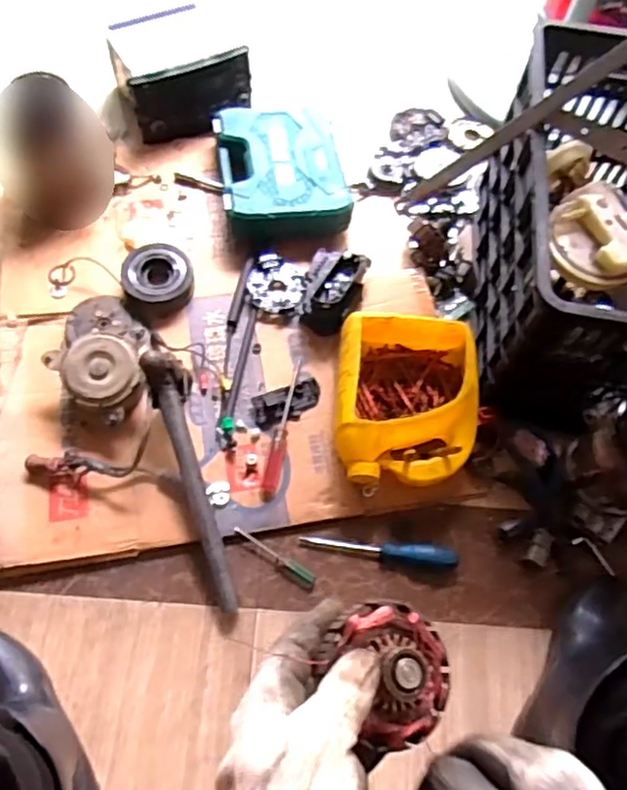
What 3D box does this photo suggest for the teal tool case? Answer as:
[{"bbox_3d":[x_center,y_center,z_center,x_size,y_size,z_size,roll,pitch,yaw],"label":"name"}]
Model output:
[{"bbox_3d":[-0.052,-0.368,1.058,0.201,0.065,0.258,-7,64,-8],"label":"teal tool case"}]

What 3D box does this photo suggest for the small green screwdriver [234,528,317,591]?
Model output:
[{"bbox_3d":[-0.049,0.202,0.812,0.119,0.012,0.013,32,65,10],"label":"small green screwdriver"}]

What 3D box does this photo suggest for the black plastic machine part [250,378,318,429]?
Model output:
[{"bbox_3d":[-0.036,0.010,0.887,0.101,0.015,0.051,-21,64,-12],"label":"black plastic machine part"}]

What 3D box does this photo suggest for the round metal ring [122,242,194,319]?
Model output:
[{"bbox_3d":[-0.232,-0.174,0.962,0.099,0.033,0.115,-2,61,-2],"label":"round metal ring"}]

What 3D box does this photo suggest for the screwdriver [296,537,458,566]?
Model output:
[{"bbox_3d":[0.083,0.195,0.816,0.199,0.023,0.025,8,61,3],"label":"screwdriver"}]

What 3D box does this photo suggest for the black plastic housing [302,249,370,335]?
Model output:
[{"bbox_3d":[0.028,-0.152,0.947,0.084,0.067,0.120,16,63,5],"label":"black plastic housing"}]

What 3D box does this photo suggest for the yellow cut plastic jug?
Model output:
[{"bbox_3d":[0.120,0.010,0.855,0.176,0.098,0.224,2,63,-2],"label":"yellow cut plastic jug"}]

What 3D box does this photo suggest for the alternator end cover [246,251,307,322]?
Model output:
[{"bbox_3d":[-0.058,-0.167,0.974,0.093,0.025,0.086,39,67,18],"label":"alternator end cover"}]

